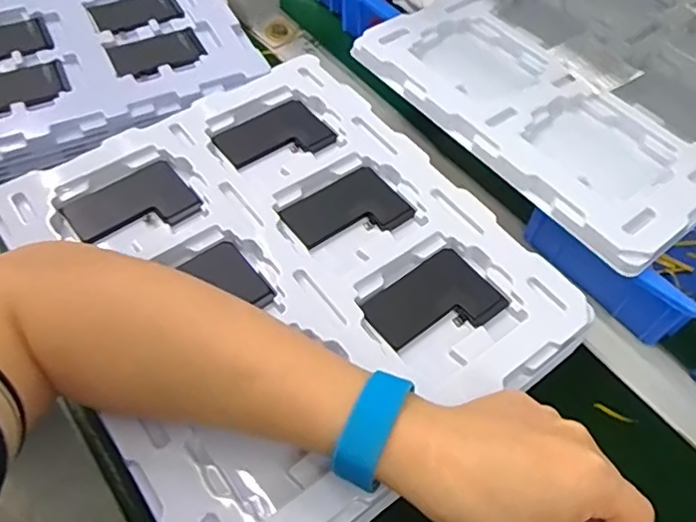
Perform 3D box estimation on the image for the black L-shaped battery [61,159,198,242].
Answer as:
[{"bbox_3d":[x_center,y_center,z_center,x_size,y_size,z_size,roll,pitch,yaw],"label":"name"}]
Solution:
[{"bbox_3d":[-0.151,-0.038,0.410,0.080,0.007,0.060,-34,63,-22],"label":"black L-shaped battery"}]

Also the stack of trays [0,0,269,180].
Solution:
[{"bbox_3d":[-0.235,-0.189,0.528,0.278,0.032,0.227,-23,60,-17],"label":"stack of trays"}]

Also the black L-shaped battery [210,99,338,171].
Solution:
[{"bbox_3d":[-0.059,-0.098,0.455,0.082,0.008,0.057,-29,61,-20],"label":"black L-shaped battery"}]

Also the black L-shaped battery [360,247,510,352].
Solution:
[{"bbox_3d":[0.055,0.028,0.373,0.081,0.011,0.056,-32,63,-21],"label":"black L-shaped battery"}]

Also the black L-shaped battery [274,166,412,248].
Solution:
[{"bbox_3d":[-0.001,-0.035,0.415,0.081,0.010,0.058,-31,62,-21],"label":"black L-shaped battery"}]

